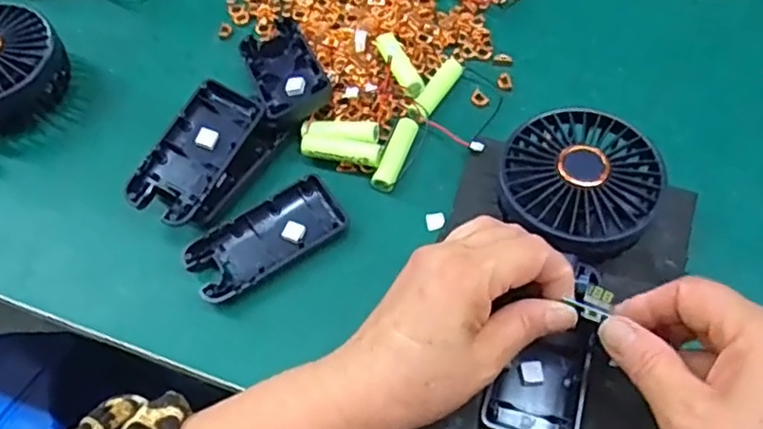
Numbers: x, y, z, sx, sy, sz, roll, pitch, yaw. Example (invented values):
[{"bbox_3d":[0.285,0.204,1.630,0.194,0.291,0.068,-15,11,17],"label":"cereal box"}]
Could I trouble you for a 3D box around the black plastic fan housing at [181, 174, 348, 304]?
[{"bbox_3d":[-0.067,0.015,0.387,0.094,0.014,0.043,-32,66,-14],"label":"black plastic fan housing"}]

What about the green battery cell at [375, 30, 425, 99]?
[{"bbox_3d":[0.010,-0.103,0.435,0.018,0.016,0.056,-24,64,-9],"label":"green battery cell"}]

